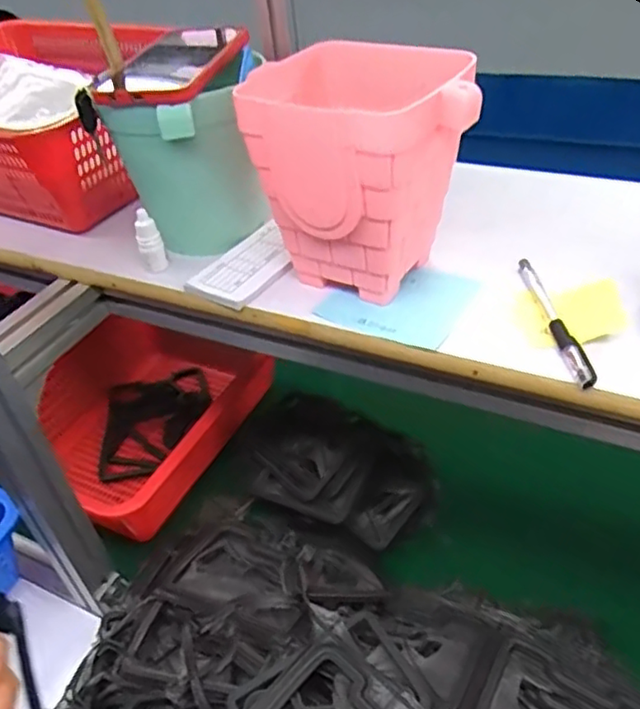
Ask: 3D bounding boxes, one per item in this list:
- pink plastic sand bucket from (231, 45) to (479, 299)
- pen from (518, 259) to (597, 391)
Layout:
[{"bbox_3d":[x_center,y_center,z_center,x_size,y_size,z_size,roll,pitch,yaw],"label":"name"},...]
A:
[{"bbox_3d":[0.032,-0.133,0.504,0.156,0.158,0.134,10,43,20],"label":"pink plastic sand bucket"},{"bbox_3d":[0.169,-0.027,0.475,0.013,0.010,0.147,-6,40,2],"label":"pen"}]

